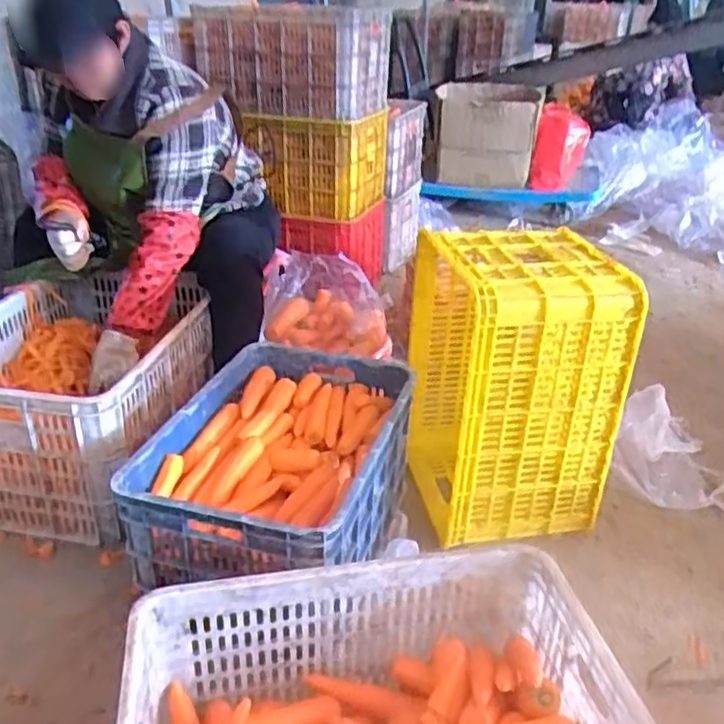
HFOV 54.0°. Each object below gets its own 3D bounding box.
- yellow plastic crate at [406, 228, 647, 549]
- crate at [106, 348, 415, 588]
[{"bbox_3d":[0.278,0.042,1.369,0.311,0.518,0.358,-4,28,-8],"label":"yellow plastic crate"},{"bbox_3d":[-0.133,0.200,1.255,0.372,0.229,0.606,7,29,11],"label":"crate"}]

